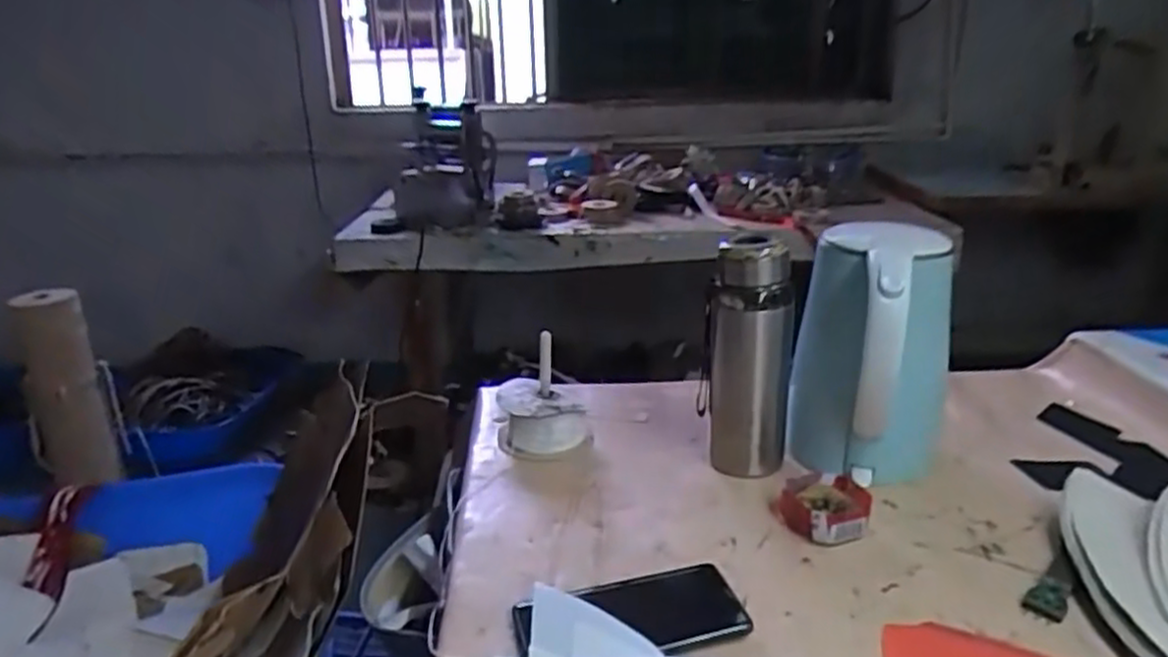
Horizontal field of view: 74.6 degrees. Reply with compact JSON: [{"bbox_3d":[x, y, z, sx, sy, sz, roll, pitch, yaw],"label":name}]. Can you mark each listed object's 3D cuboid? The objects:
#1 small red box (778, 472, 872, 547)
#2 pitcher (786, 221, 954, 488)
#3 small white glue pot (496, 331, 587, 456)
[{"bbox_3d":[0.210,0.157,0.669,0.071,0.031,0.072,7,23,23],"label":"small red box"},{"bbox_3d":[0.261,0.036,0.712,0.129,0.232,0.125,7,23,22],"label":"pitcher"},{"bbox_3d":[-0.047,0.065,0.813,0.091,0.110,0.111,-5,21,-6],"label":"small white glue pot"}]

